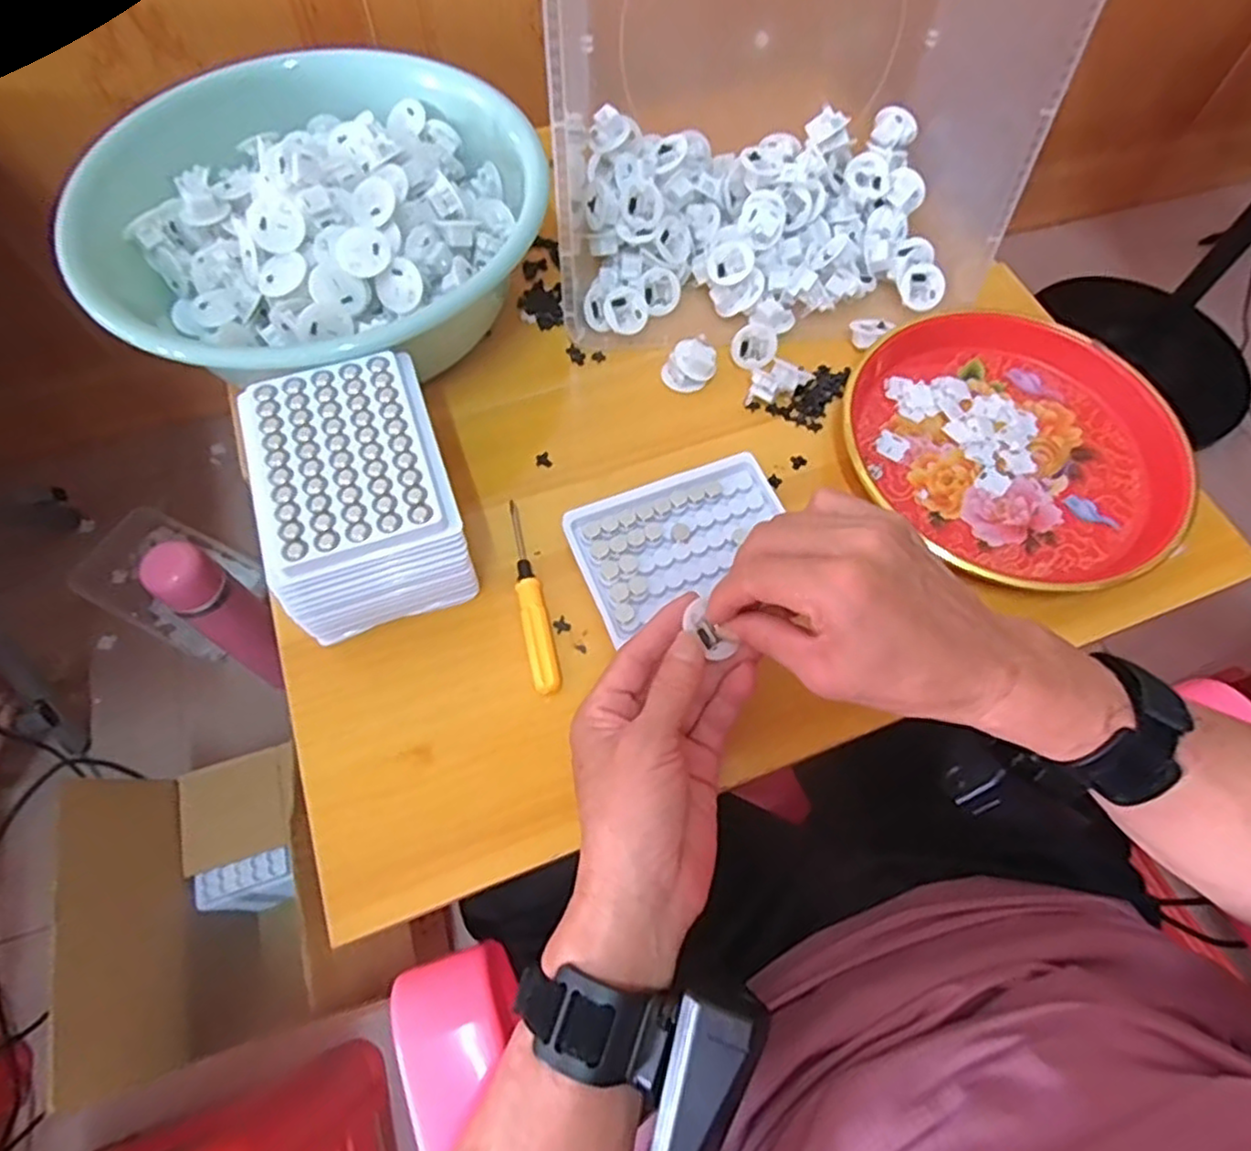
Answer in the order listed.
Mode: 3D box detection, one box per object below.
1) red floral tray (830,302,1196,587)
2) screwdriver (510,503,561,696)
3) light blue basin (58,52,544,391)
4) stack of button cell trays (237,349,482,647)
[{"bbox_3d":[0.263,-0.090,0.481,0.208,0.030,0.223,-40,71,-18],"label":"red floral tray"},{"bbox_3d":[-0.058,0.011,0.424,0.016,0.010,0.126,-11,65,-7],"label":"screwdriver"},{"bbox_3d":[-0.206,-0.231,0.492,0.233,0.115,0.292,33,68,14],"label":"light blue basin"},{"bbox_3d":[-0.149,-0.040,0.407,0.097,0.091,0.133,-18,66,-10],"label":"stack of button cell trays"}]

